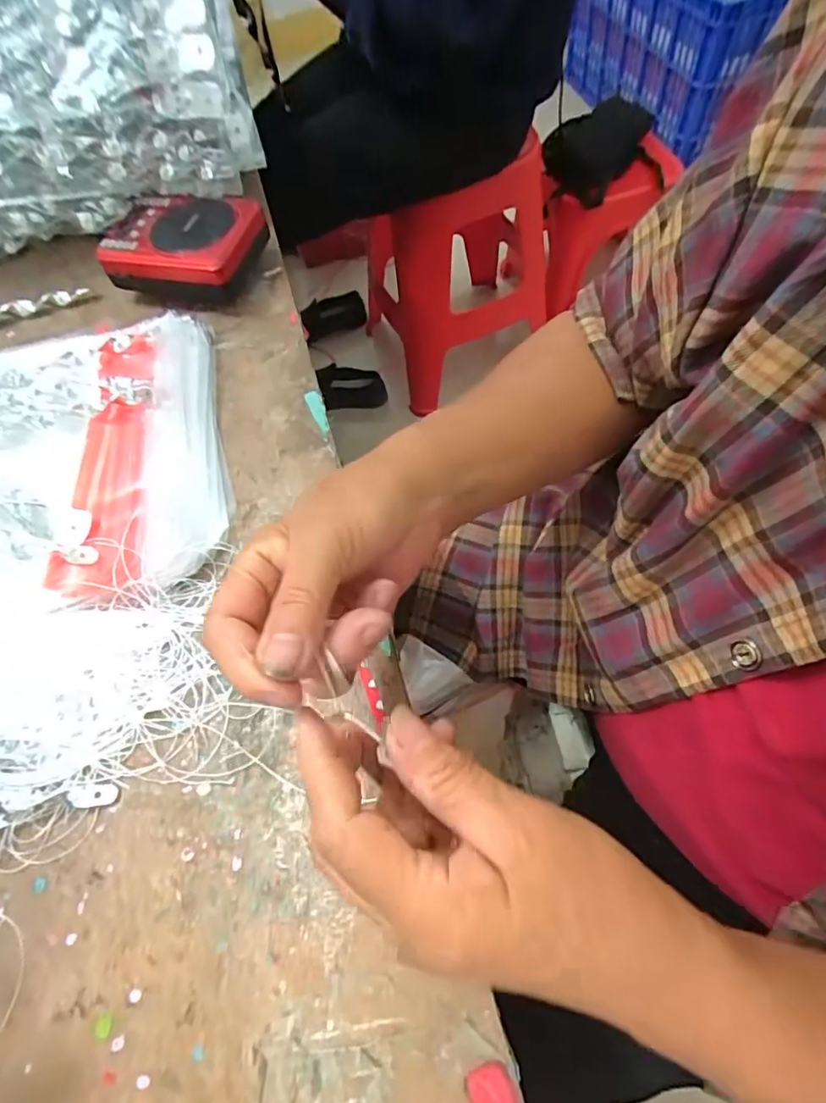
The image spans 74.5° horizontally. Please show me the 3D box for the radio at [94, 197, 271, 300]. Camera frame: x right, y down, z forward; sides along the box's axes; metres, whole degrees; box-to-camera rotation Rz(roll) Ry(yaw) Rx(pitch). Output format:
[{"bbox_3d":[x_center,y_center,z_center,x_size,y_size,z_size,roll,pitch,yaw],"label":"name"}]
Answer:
[{"bbox_3d":[-0.195,-0.255,0.458,0.128,0.049,0.092,9,64,10],"label":"radio"}]

